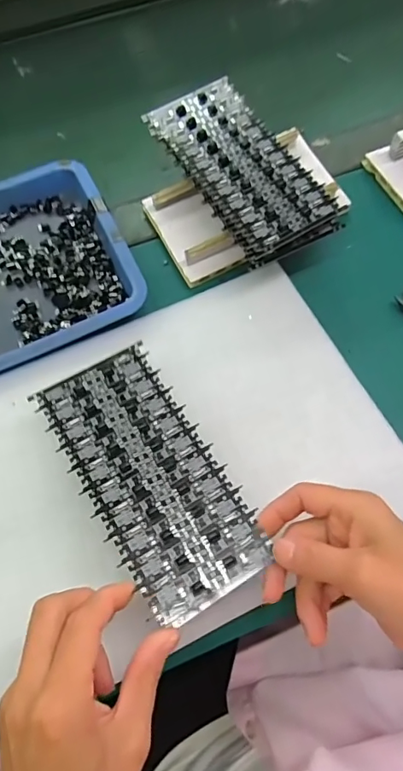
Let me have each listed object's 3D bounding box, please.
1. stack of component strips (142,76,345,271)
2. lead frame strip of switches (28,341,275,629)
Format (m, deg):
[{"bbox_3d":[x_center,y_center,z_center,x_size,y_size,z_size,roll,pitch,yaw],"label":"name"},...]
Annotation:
[{"bbox_3d":[0.030,-0.171,0.388,0.079,0.025,0.161,-29,66,-11],"label":"stack of component strips"},{"bbox_3d":[-0.031,0.050,0.292,0.079,0.008,0.162,-31,66,-12],"label":"lead frame strip of switches"}]

